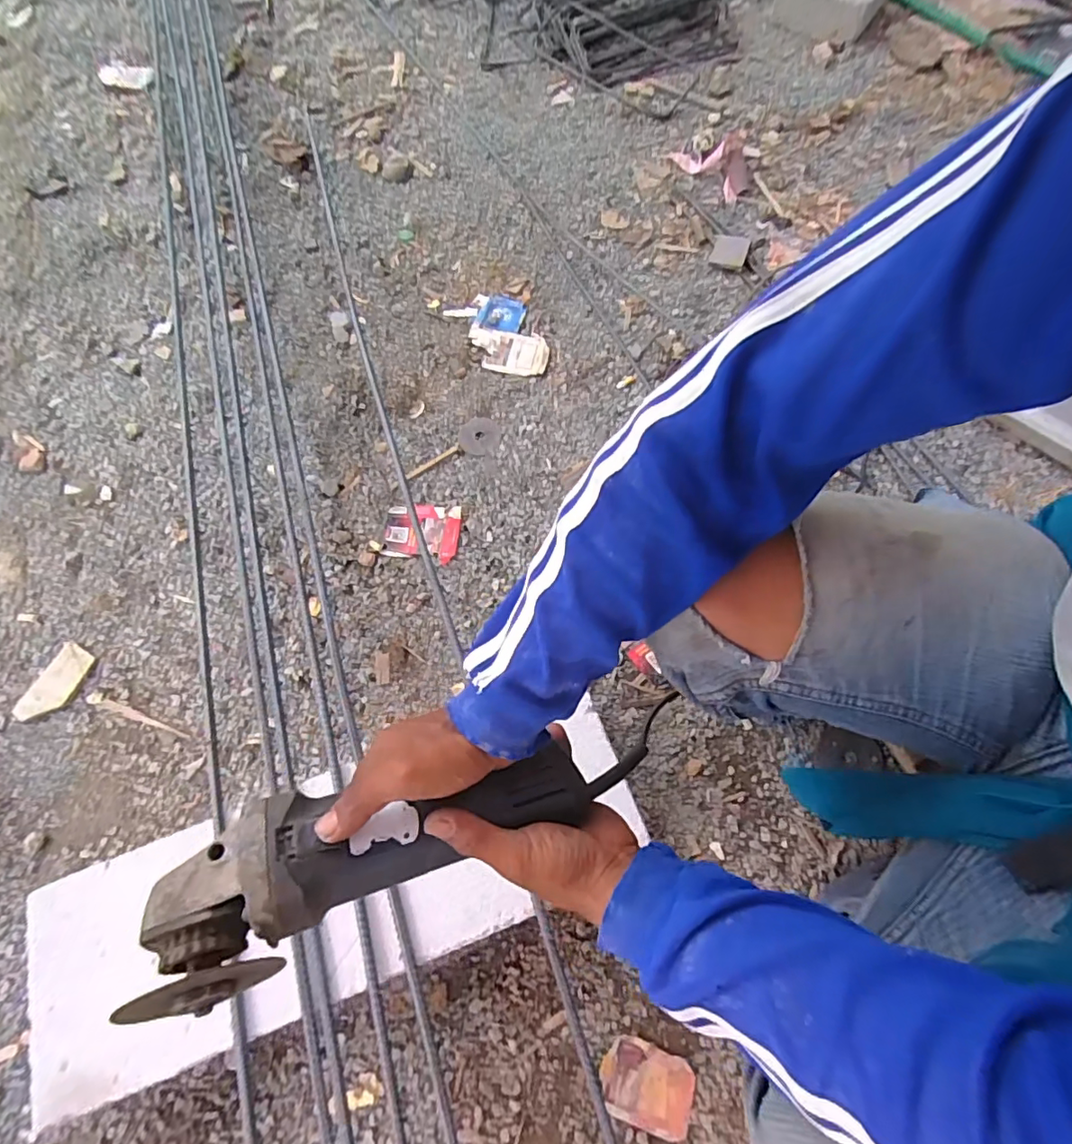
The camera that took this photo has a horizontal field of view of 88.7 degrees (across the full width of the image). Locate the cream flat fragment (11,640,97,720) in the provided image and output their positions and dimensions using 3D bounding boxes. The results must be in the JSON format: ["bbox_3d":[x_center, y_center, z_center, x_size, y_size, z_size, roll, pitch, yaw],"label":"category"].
[{"bbox_3d":[-0.630,0.147,0.718,0.050,0.010,0.103,19,71,8],"label":"cream flat fragment"}]

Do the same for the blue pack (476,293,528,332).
[{"bbox_3d":[-0.058,-0.441,0.934,0.074,0.007,0.074,13,71,6],"label":"blue pack"}]

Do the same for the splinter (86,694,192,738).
[{"bbox_3d":[-0.515,0.185,0.708,0.155,0.004,0.013,16,71,7],"label":"splinter"}]

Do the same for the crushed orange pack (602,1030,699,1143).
[{"bbox_3d":[0.109,0.508,0.541,0.088,0.009,0.068,16,71,7],"label":"crushed orange pack"}]

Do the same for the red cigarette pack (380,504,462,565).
[{"bbox_3d":[-0.163,-0.057,0.783,0.106,0.008,0.083,4,70,3],"label":"red cigarette pack"}]

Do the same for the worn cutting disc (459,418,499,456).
[{"bbox_3d":[-0.089,-0.212,0.844,0.059,0.006,0.069,-1,70,1],"label":"worn cutting disc"}]

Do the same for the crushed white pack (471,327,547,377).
[{"bbox_3d":[-0.046,-0.365,0.904,0.129,0.008,0.080,8,70,4],"label":"crushed white pack"}]

